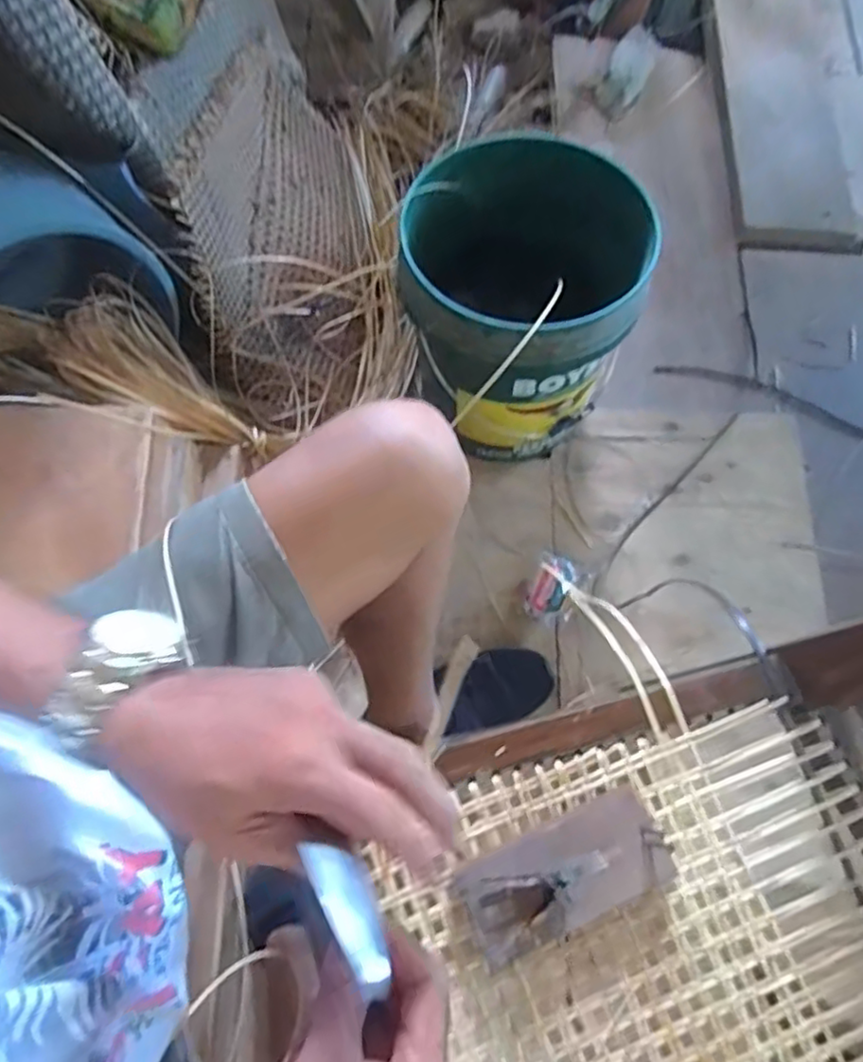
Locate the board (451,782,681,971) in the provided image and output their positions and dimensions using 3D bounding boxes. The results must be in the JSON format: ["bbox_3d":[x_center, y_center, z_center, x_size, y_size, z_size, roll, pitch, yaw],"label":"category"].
[{"bbox_3d":[0.083,0.213,0.399,0.129,0.038,0.058,-21,75,-9],"label":"board"}]

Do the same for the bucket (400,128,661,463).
[{"bbox_3d":[0.100,-0.277,0.847,0.275,0.303,0.287,1,74,-3],"label":"bucket"}]

